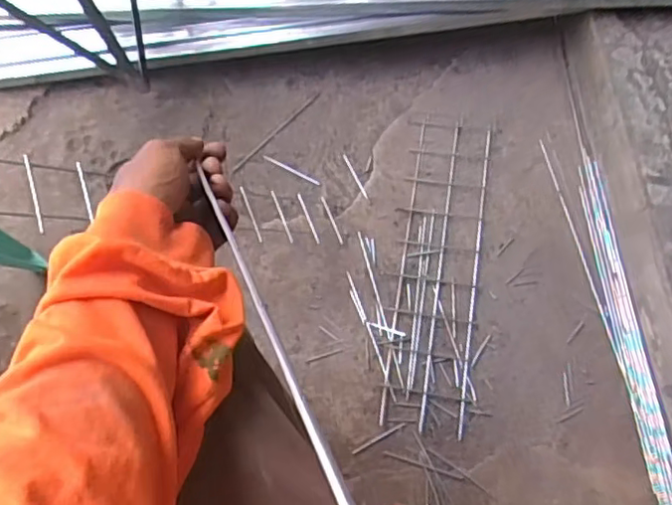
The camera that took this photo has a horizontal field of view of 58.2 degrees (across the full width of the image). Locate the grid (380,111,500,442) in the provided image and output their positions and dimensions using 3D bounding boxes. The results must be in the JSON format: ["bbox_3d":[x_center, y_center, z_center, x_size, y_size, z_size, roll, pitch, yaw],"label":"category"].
[{"bbox_3d":[0.155,0.005,0.904,0.124,0.013,0.499,9,68,4],"label":"grid"}]

